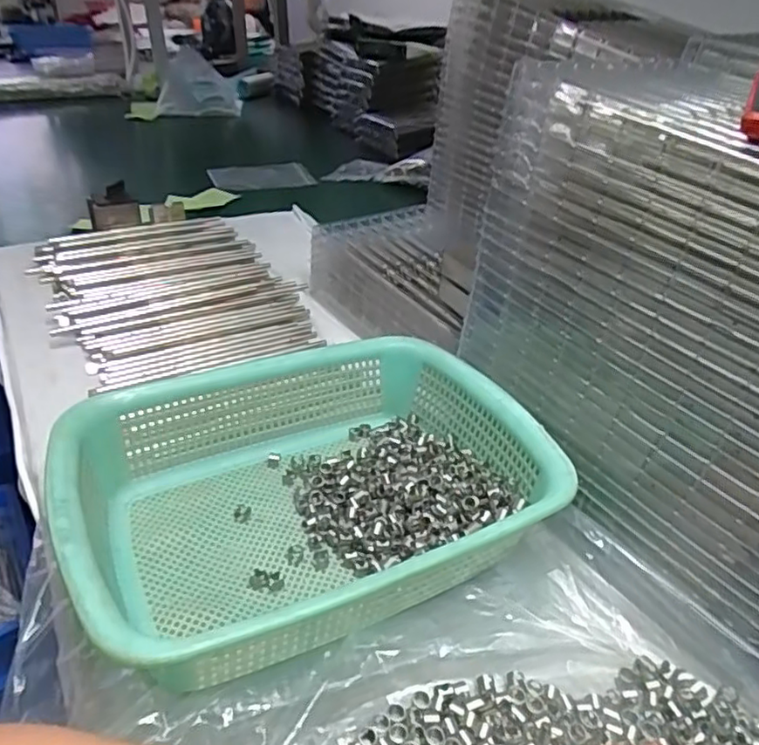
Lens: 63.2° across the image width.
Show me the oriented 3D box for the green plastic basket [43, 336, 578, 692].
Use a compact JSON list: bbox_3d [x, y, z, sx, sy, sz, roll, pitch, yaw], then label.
[{"bbox_3d":[-0.042,0.073,0.414,0.300,0.085,0.228,-19,39,-26],"label":"green plastic basket"}]

